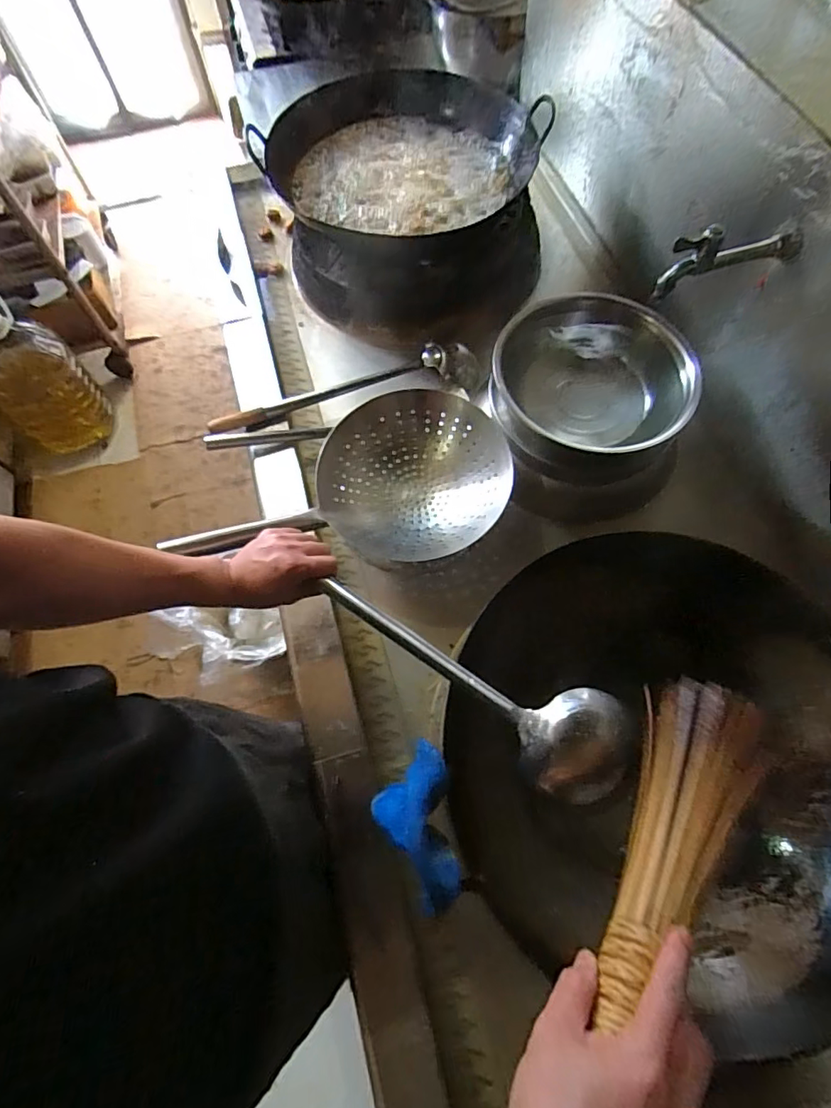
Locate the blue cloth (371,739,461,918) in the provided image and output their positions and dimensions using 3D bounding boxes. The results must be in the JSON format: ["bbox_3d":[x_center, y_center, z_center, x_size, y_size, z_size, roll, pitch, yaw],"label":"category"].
[{"bbox_3d":[-0.005,0.263,0.511,0.081,0.086,0.154,-6,66,-2],"label":"blue cloth"}]

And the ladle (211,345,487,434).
[{"bbox_3d":[-0.121,-0.292,0.955,0.501,0.070,0.094,-12,67,-5],"label":"ladle"}]

